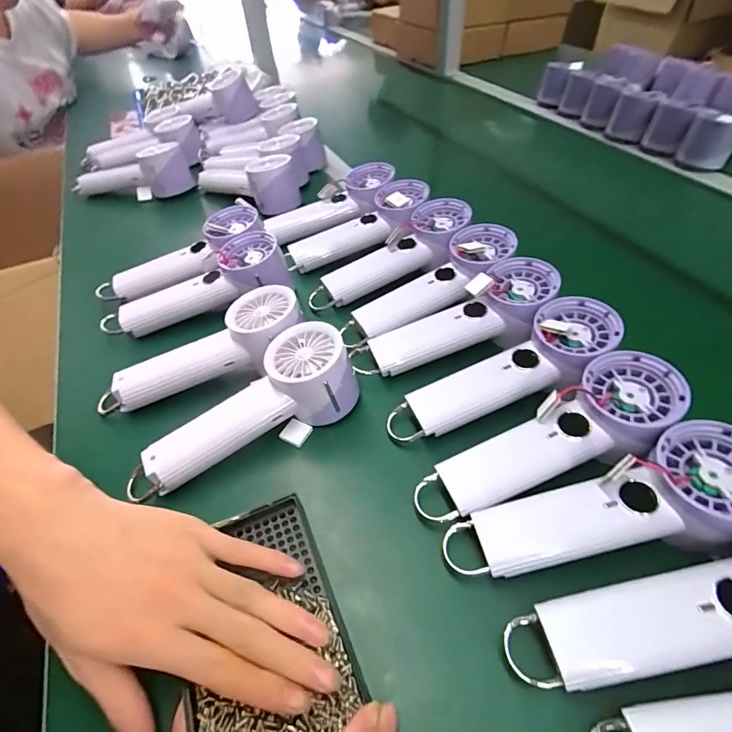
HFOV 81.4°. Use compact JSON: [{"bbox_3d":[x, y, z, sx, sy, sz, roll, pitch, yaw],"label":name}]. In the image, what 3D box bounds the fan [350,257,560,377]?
[{"bbox_3d":[0.082,-0.038,0.390,0.196,0.049,0.066,-26,49,2],"label":"fan"}]

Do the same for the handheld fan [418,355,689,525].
[{"bbox_3d":[0.128,0.055,0.301,0.200,0.033,0.065,-27,50,-1],"label":"handheld fan"}]

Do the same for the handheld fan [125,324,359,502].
[{"bbox_3d":[-0.092,0.031,0.338,0.170,0.061,0.064,-23,50,-15],"label":"handheld fan"}]

